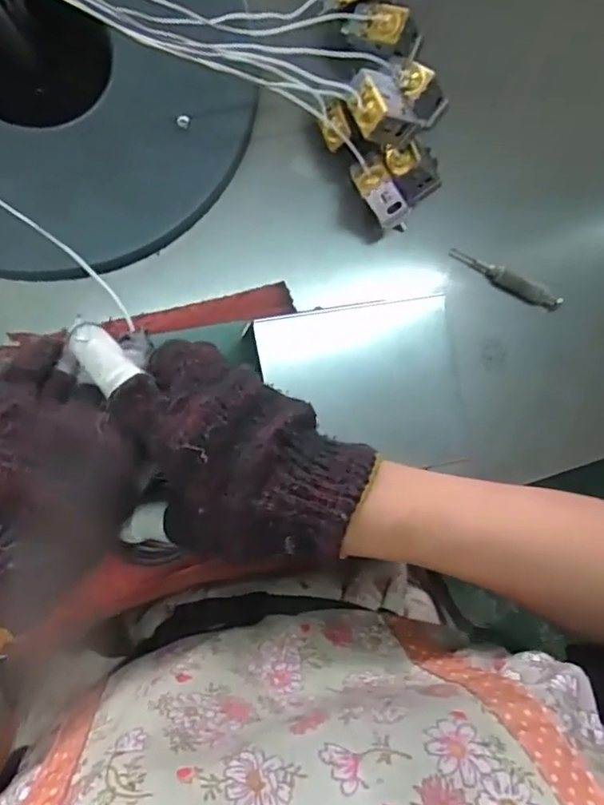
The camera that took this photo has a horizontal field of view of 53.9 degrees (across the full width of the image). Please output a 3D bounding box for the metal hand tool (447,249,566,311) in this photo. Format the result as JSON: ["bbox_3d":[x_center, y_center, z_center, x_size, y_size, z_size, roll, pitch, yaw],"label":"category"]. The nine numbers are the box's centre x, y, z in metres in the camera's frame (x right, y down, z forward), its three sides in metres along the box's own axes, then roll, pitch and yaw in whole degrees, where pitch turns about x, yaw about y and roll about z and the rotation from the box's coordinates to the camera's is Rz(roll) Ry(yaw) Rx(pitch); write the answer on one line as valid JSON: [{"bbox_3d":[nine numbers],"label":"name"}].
[{"bbox_3d":[0.164,-0.099,0.477,0.098,0.014,0.015,27,83,-8],"label":"metal hand tool"}]

